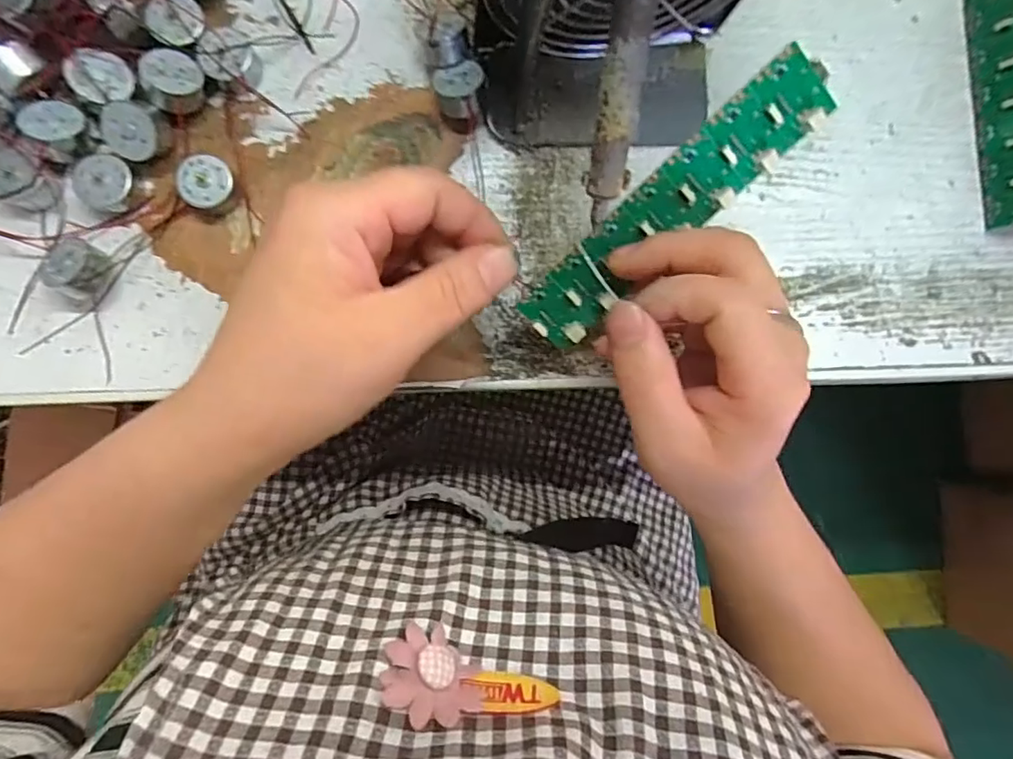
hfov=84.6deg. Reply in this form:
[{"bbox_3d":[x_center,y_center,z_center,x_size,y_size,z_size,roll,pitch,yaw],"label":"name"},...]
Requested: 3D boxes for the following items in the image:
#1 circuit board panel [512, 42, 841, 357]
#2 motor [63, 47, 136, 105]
[{"bbox_3d":[0.063,-0.065,0.219,0.029,0.005,0.136,42,109,-17],"label":"circuit board panel"},{"bbox_3d":[-0.173,-0.130,0.239,0.021,0.014,0.023,0,91,-6],"label":"motor"}]

